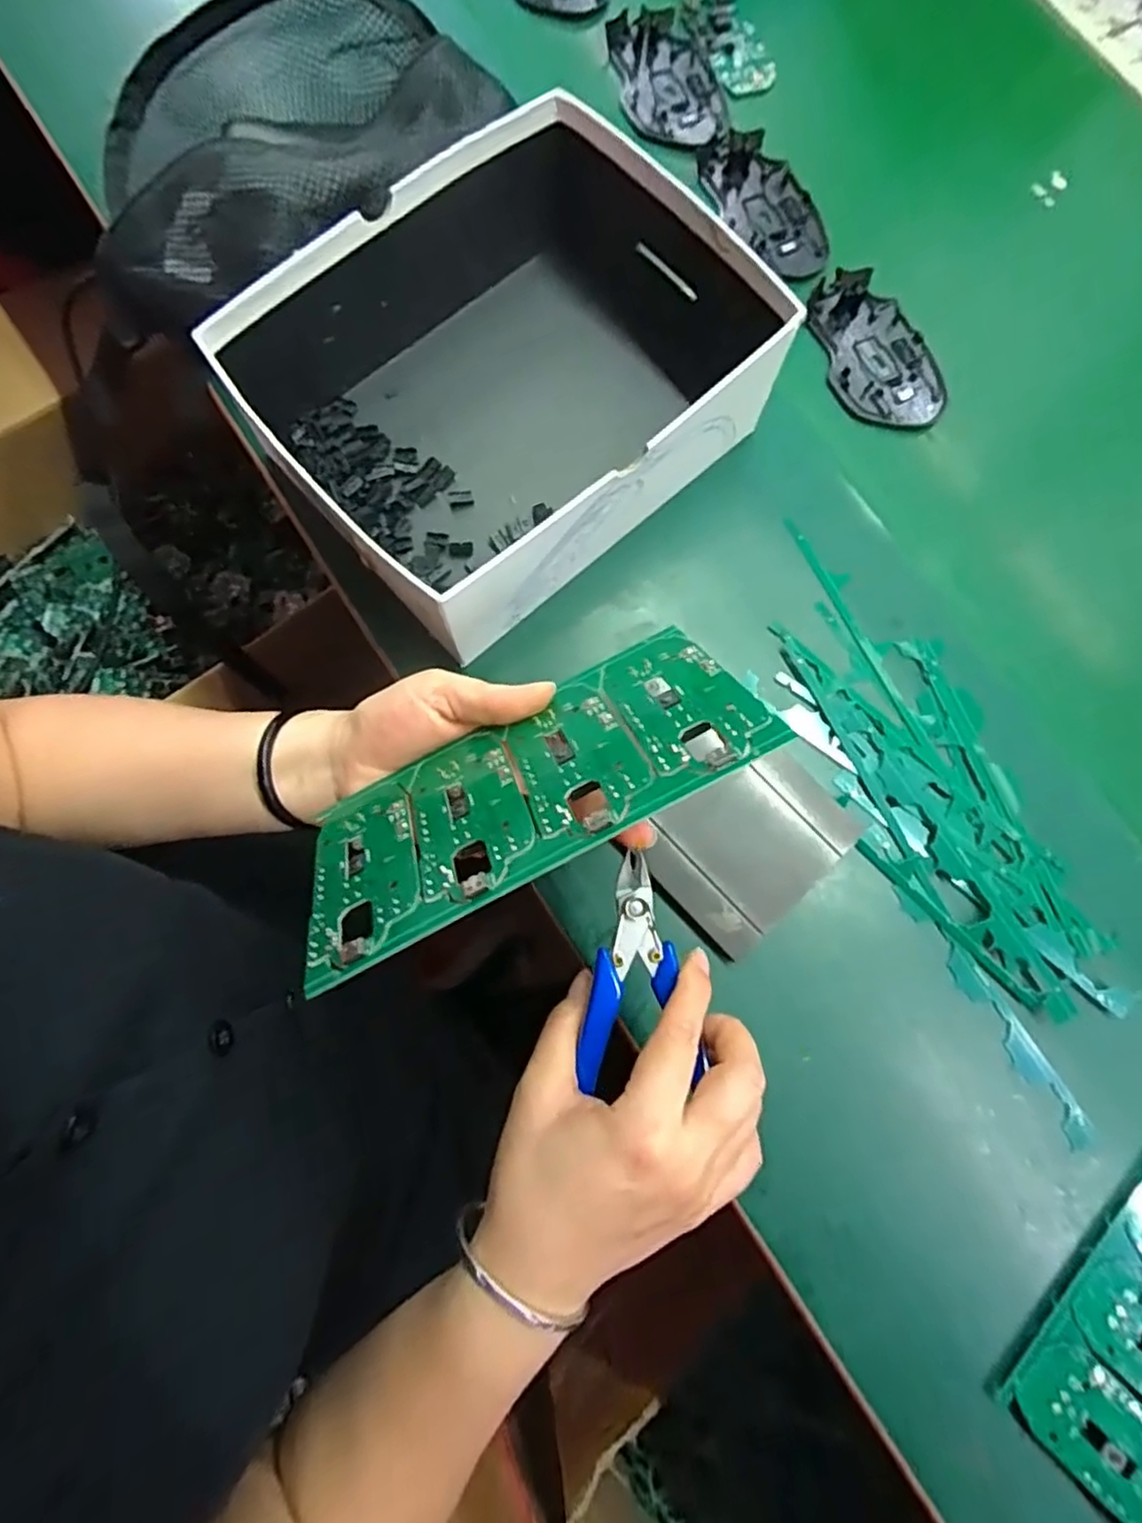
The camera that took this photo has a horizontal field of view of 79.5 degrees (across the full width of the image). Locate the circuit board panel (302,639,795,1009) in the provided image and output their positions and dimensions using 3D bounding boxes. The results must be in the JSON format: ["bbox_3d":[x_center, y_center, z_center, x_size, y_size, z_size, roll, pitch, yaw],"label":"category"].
[{"bbox_3d":[-0.020,0.010,0.277,0.186,0.102,0.004,-28,126,0],"label":"circuit board panel"}]

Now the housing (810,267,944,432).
[{"bbox_3d":[0.200,-0.270,0.452,0.069,0.014,0.114,-20,80,-4],"label":"housing"}]

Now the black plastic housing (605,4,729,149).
[{"bbox_3d":[0.071,-0.489,0.494,0.068,0.014,0.115,-14,78,-6],"label":"black plastic housing"}]

